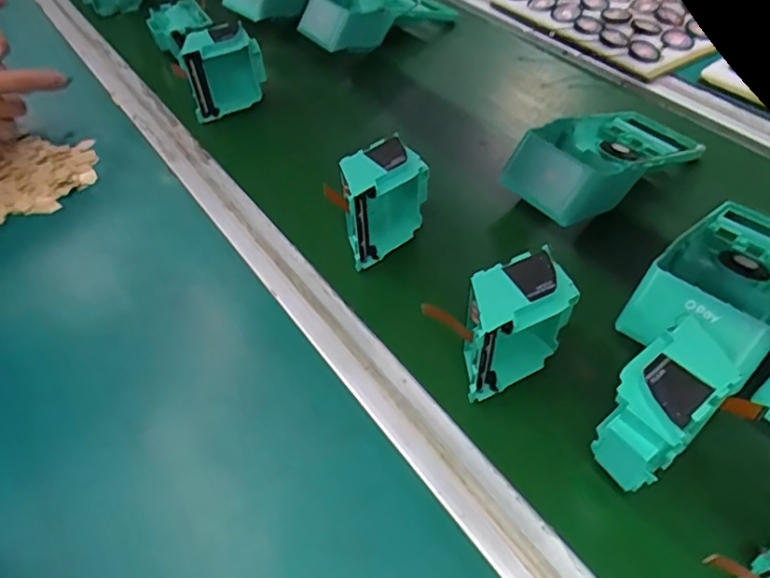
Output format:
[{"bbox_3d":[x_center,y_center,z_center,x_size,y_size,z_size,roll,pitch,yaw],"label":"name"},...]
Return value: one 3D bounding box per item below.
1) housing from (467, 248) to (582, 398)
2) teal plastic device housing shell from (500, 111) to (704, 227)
[{"bbox_3d":[0.075,0.027,0.355,0.082,0.085,0.039,-25,52,-18],"label":"housing"},{"bbox_3d":[0.192,-0.116,0.489,0.192,0.053,0.090,-29,53,-21],"label":"teal plastic device housing shell"}]

